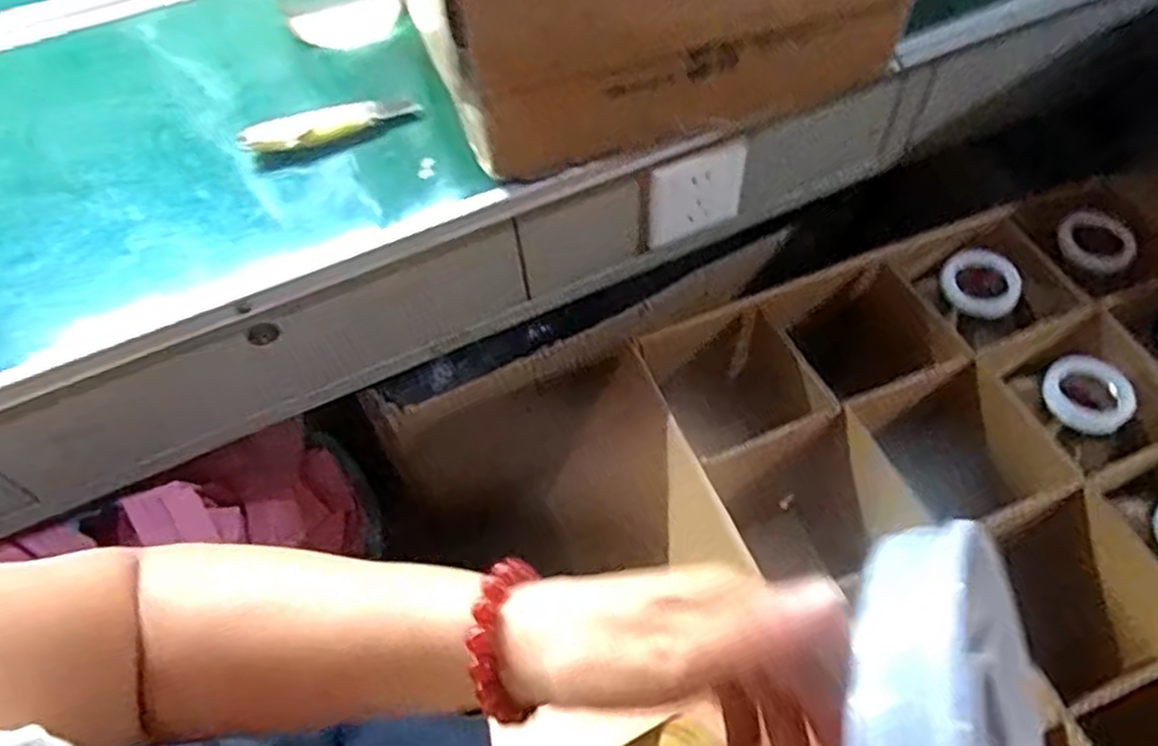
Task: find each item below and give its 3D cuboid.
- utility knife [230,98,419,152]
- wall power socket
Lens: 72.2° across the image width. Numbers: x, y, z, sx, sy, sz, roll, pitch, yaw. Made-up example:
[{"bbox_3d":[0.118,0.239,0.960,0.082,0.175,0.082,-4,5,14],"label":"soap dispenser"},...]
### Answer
[{"bbox_3d":[-0.167,-0.167,0.535,0.116,0.023,0.020,-19,58,-9],"label":"utility knife"},{"bbox_3d":[0.092,-0.140,0.634,0.093,0.081,0.010,-23,59,-12],"label":"wall power socket"}]

